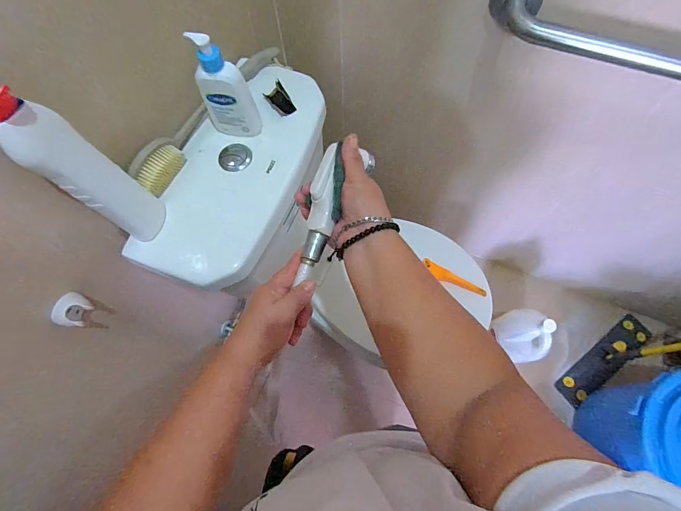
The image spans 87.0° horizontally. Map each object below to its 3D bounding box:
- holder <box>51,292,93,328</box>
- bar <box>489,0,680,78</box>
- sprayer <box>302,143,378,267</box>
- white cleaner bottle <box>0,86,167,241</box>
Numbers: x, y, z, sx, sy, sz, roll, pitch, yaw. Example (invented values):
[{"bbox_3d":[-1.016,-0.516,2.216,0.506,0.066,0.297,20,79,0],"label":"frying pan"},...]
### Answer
[{"bbox_3d":[-0.397,0.081,0.531,0.030,0.043,0.046,19,70,9],"label":"holder"},{"bbox_3d":[0.434,-0.316,0.521,0.433,0.068,0.090,25,71,11],"label":"bar"},{"bbox_3d":[-0.011,-0.053,0.381,0.043,0.043,0.127,18,86,8],"label":"sprayer"},{"bbox_3d":[-0.313,-0.100,0.453,0.052,0.255,0.070,40,75,15],"label":"white cleaner bottle"}]

